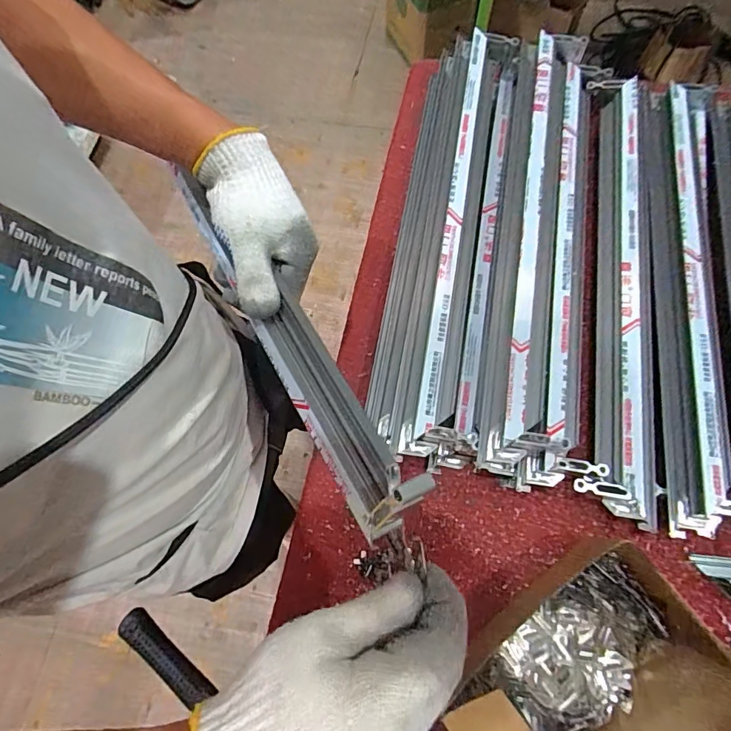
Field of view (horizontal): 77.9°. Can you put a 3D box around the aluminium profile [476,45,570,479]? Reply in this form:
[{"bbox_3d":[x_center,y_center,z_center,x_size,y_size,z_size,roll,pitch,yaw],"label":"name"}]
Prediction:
[{"bbox_3d":[0.170,-0.151,0.482,0.044,0.035,0.518,10,71,6],"label":"aluminium profile"}]

